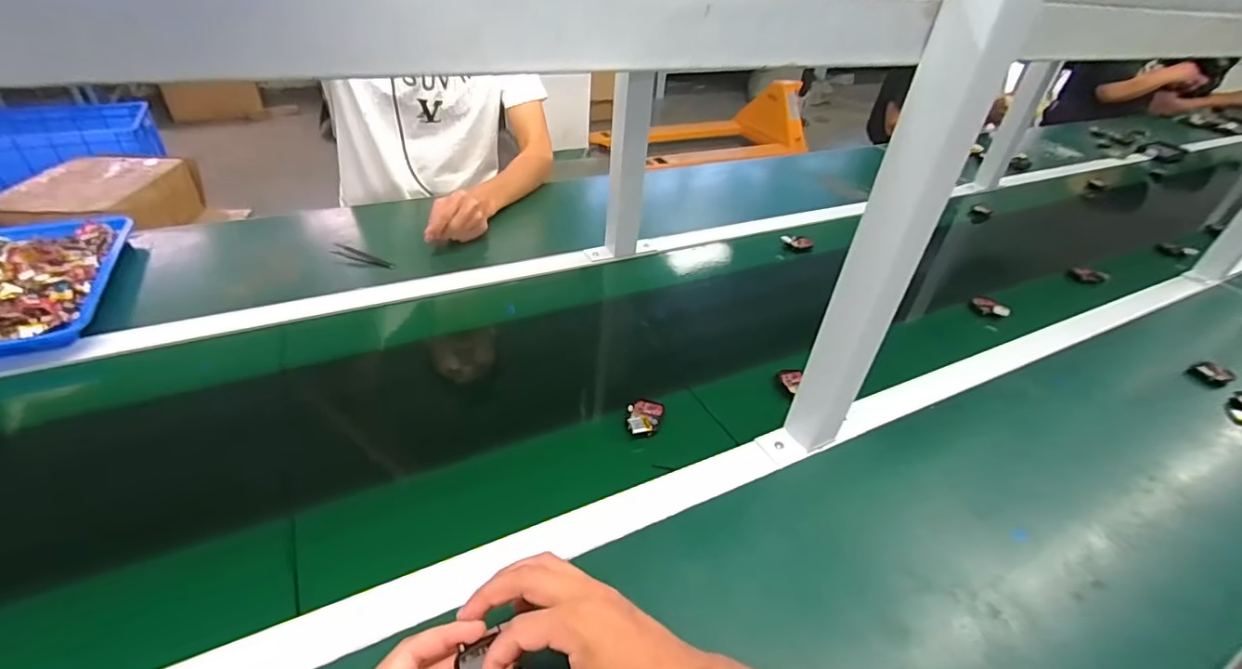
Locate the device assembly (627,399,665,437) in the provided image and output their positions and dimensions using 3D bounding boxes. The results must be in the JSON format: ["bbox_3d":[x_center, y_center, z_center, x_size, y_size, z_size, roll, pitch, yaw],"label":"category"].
[{"bbox_3d":[0.025,0.088,0.574,0.039,0.012,0.052,9,37,5],"label":"device assembly"}]

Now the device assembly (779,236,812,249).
[{"bbox_3d":[0.311,-0.164,0.943,0.054,0.016,0.020,9,37,5],"label":"device assembly"}]

